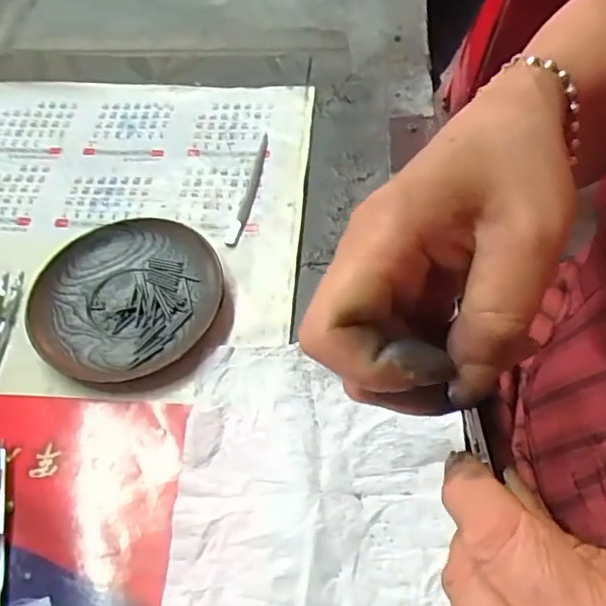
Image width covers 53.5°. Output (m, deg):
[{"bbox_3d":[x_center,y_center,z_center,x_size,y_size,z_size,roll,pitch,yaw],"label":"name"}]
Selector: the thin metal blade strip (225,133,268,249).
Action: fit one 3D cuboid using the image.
[{"bbox_3d":[-0.036,-0.083,0.430,0.011,0.004,0.108,8,58,9],"label":"thin metal blade strip"}]

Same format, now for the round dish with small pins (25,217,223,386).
[{"bbox_3d":[-0.110,-0.004,0.378,0.116,0.016,0.114,-2,57,3],"label":"round dish with small pins"}]

